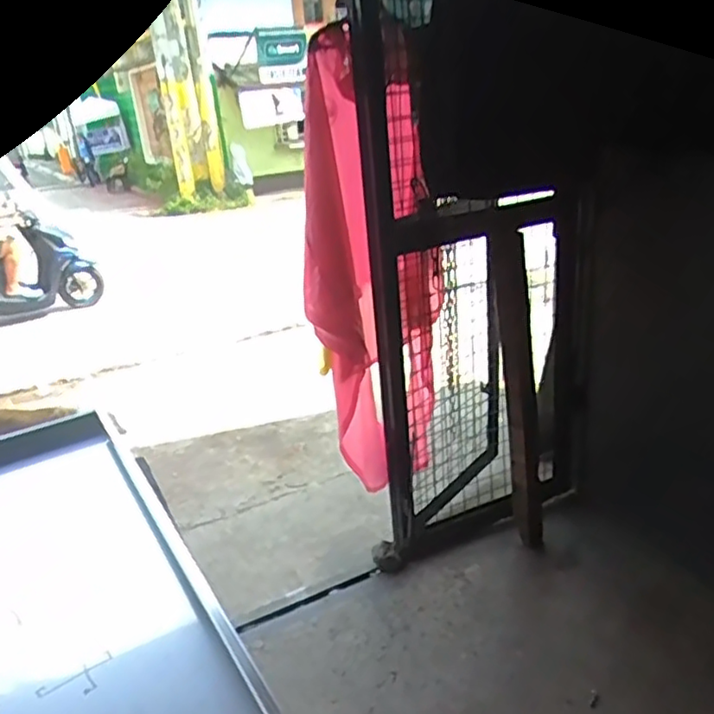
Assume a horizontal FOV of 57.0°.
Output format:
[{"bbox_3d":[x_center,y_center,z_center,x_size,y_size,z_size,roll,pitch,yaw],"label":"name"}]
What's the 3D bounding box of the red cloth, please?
[{"bbox_3d":[0.047,-0.222,1.892,0.424,1.243,0.126,-20,27,-34],"label":"red cloth"}]

